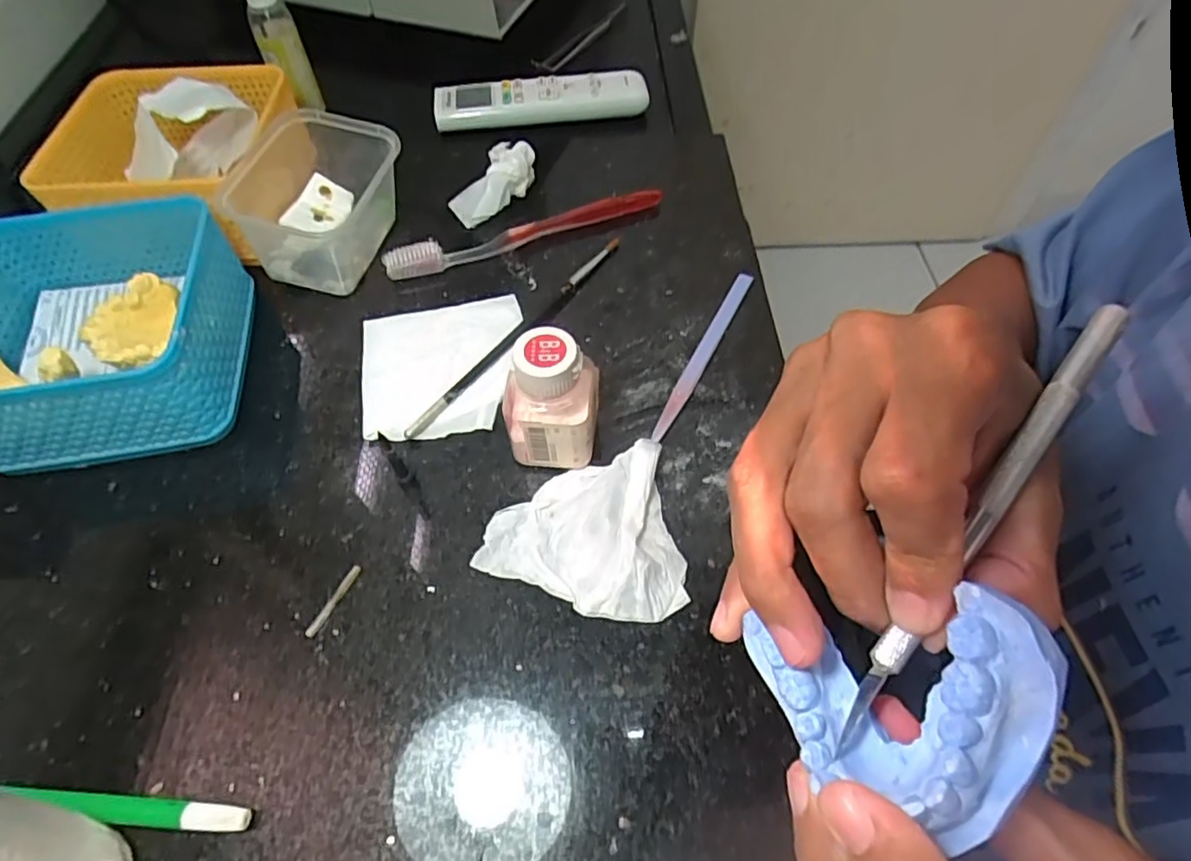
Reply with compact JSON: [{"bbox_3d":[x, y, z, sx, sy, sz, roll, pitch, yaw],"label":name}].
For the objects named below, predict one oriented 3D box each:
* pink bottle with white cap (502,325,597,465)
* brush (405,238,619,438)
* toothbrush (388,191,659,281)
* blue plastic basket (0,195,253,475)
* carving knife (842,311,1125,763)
[{"bbox_3d":[-0.020,-0.013,0.304,0.041,0.071,0.034,1,57,3],"label":"pink bottle with white cap"},{"bbox_3d":[-0.044,-0.061,0.374,0.012,0.008,0.185,31,63,20],"label":"brush"},{"bbox_3d":[-0.045,-0.133,0.419,0.187,0.015,0.018,-18,58,-10],"label":"toothbrush"},{"bbox_3d":[-0.270,-0.051,0.341,0.135,0.064,0.128,-9,57,-4],"label":"blue plastic basket"},{"bbox_3d":[0.100,0.022,0.163,0.008,0.010,0.136,34,84,21],"label":"carving knife"}]

